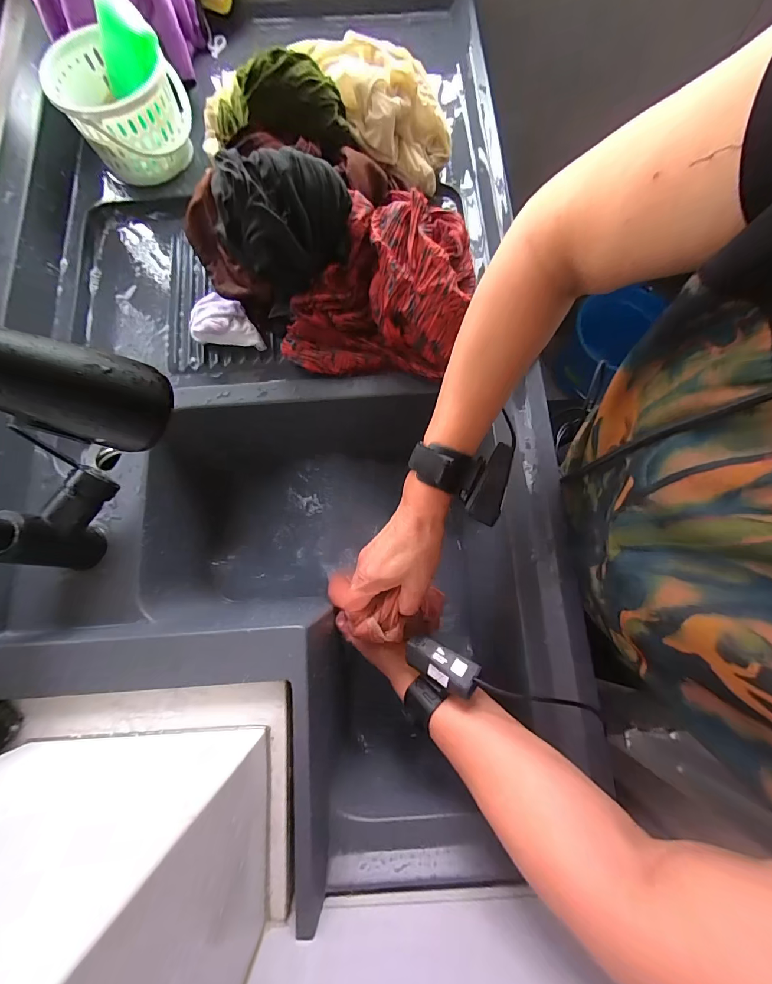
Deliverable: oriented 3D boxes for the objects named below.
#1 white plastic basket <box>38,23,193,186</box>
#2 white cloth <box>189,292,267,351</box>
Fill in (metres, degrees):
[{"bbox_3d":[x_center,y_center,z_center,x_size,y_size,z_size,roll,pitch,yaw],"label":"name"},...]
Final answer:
[{"bbox_3d":[-0.322,-0.480,0.485,0.140,0.092,0.132,0,76,-1],"label":"white plastic basket"},{"bbox_3d":[-0.190,-0.206,0.467,0.082,0.046,0.050,4,76,0],"label":"white cloth"}]

